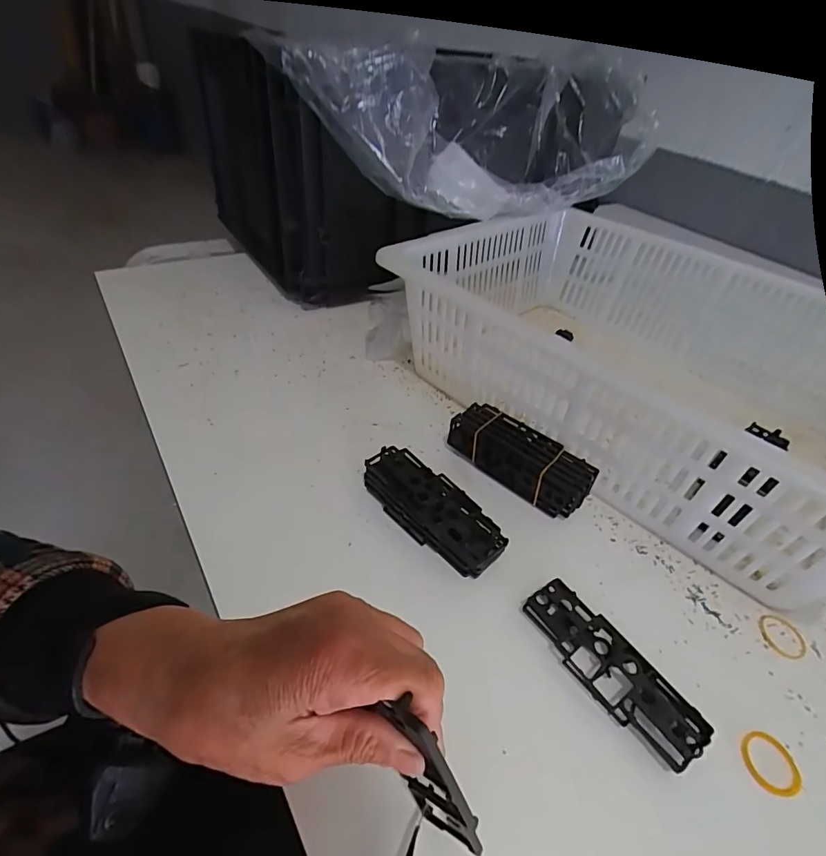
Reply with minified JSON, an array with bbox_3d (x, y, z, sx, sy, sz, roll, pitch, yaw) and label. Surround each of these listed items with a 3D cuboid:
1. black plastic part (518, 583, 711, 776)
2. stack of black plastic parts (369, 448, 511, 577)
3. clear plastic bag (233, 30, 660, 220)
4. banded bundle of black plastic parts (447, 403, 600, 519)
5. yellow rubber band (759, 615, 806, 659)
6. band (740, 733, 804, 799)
[{"bbox_3d":[0.128,0.157,0.303,0.043,0.016,0.121,-21,48,-29],"label":"black plastic part"},{"bbox_3d":[0.012,0.067,0.374,0.132,0.035,0.051,36,48,29],"label":"stack of black plastic parts"},{"bbox_3d":[0.083,-0.364,0.574,0.423,0.141,0.125,-8,43,-17],"label":"clear plastic bag"},{"bbox_3d":[0.096,0.028,0.422,0.129,0.044,0.044,34,48,28],"label":"banded bundle of black plastic parts"},{"bbox_3d":[0.271,0.152,0.336,0.030,0.004,0.030,4,41,-3],"label":"yellow rubber band"},{"bbox_3d":[0.215,0.200,0.275,0.033,0.004,0.032,4,41,-3],"label":"band"}]

